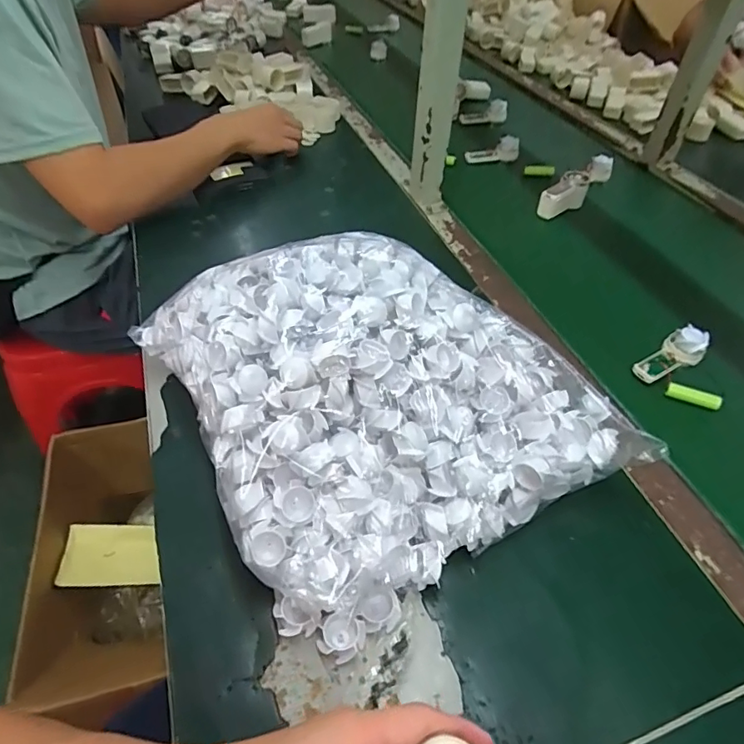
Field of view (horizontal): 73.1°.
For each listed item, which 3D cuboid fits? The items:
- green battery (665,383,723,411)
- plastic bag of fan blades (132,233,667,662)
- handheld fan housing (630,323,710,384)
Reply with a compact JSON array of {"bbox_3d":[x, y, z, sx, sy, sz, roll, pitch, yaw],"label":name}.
[{"bbox_3d":[0.329,0.025,0.514,0.051,0.014,0.011,17,52,14],"label":"green battery"},{"bbox_3d":[0.003,0.008,0.432,0.312,0.129,0.335,-23,54,-18],"label":"plastic bag of fan blades"},{"bbox_3d":[0.318,-0.017,0.532,0.085,0.027,0.036,-31,56,-23],"label":"handheld fan housing"}]

